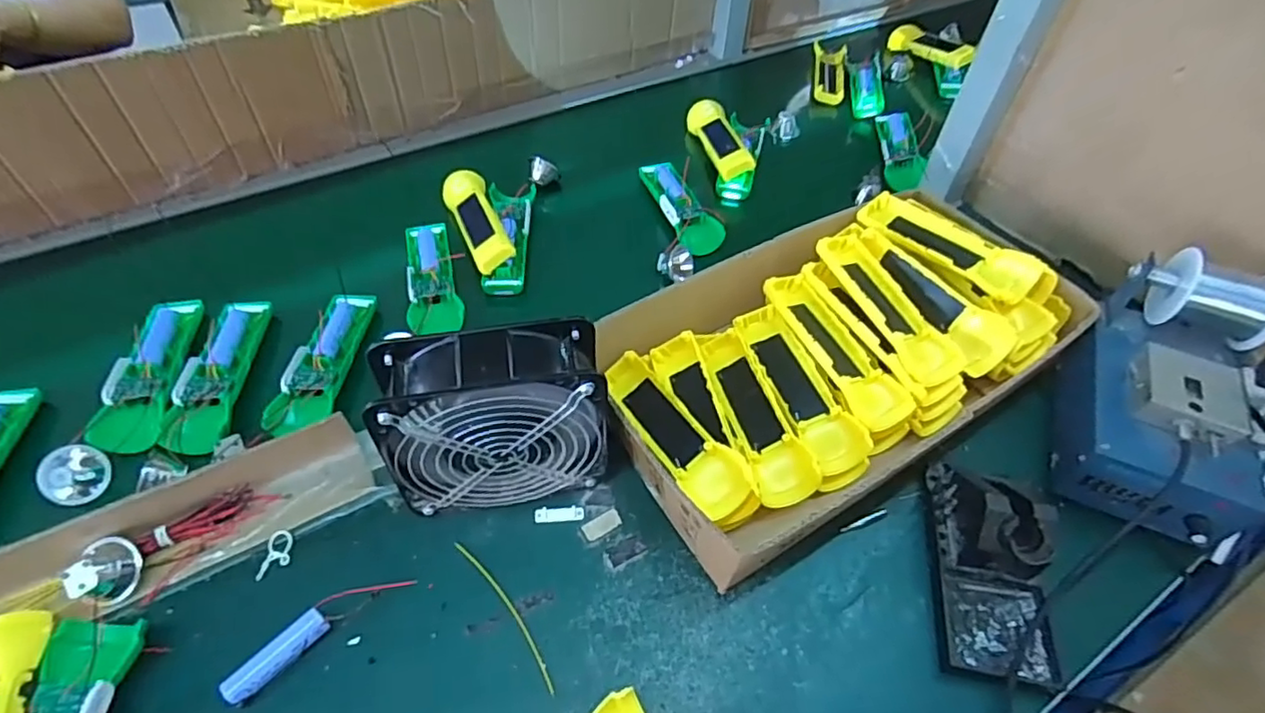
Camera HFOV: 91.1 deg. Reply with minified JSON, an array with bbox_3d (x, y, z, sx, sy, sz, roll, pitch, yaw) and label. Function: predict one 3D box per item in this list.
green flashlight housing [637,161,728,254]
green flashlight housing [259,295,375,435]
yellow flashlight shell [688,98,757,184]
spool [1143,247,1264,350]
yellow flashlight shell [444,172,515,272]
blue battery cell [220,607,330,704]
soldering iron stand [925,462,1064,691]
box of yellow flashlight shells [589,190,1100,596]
[{"bbox_3d":[0.057,-0.178,0.726,0.052,0.025,0.158,-17,54,-10],"label":"green flashlight housing"},{"bbox_3d":[-0.275,0.000,0.556,0.046,0.023,0.158,1,53,4],"label":"green flashlight housing"},{"bbox_3d":[0.111,-0.283,0.803,0.043,0.030,0.157,-11,54,-6],"label":"yellow flashlight shell"},{"bbox_3d":[0.480,-0.049,0.509,0.075,0.056,0.064,17,56,15],"label":"spool"},{"bbox_3d":[-0.170,-0.155,0.679,0.044,0.023,0.166,-21,55,-12],"label":"yellow flashlight shell"},{"bbox_3d":[-0.227,0.195,0.401,0.019,0.018,0.065,36,63,25],"label":"blue battery cell"},{"bbox_3d":[0.261,0.140,0.438,0.074,0.070,0.152,10,52,5],"label":"soldering iron stand"},{"bbox_3d":[0.176,-0.008,0.544,0.417,0.086,0.233,-29,57,-18],"label":"box of yellow flashlight shells"}]

